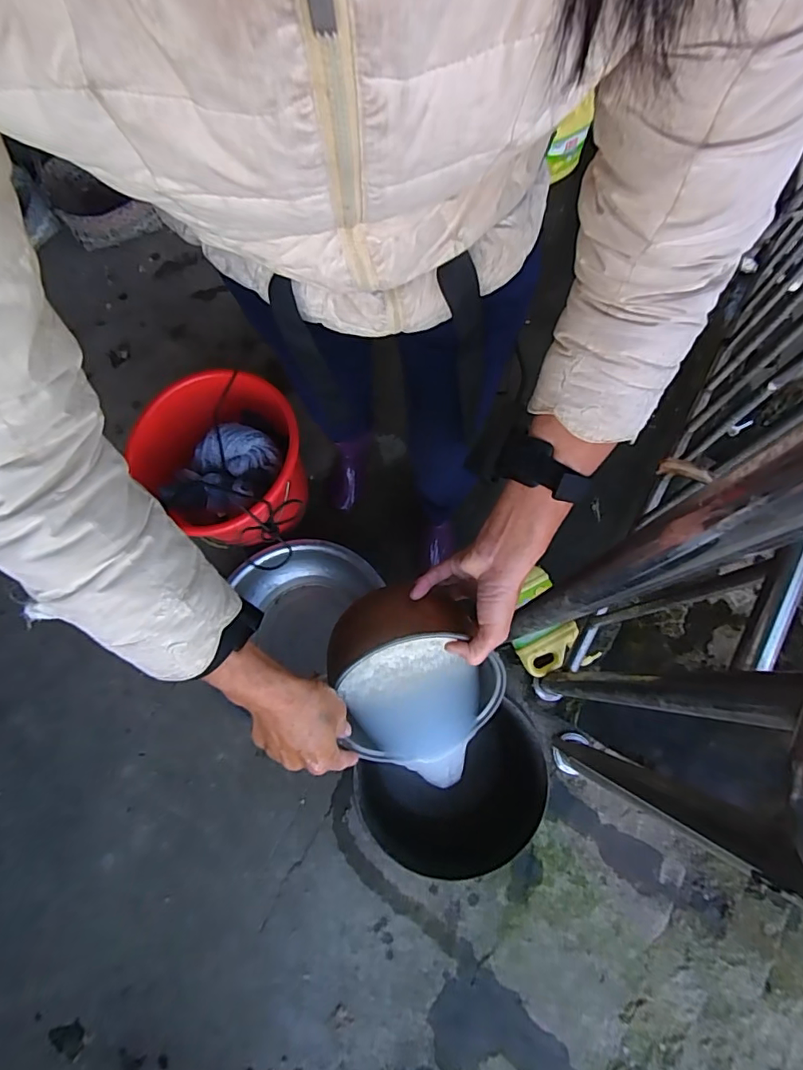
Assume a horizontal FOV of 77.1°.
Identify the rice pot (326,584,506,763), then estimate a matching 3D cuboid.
[{"bbox_3d":[0.009,0.147,0.514,0.170,0.120,0.177,-4,110,-10],"label":"rice pot"}]

